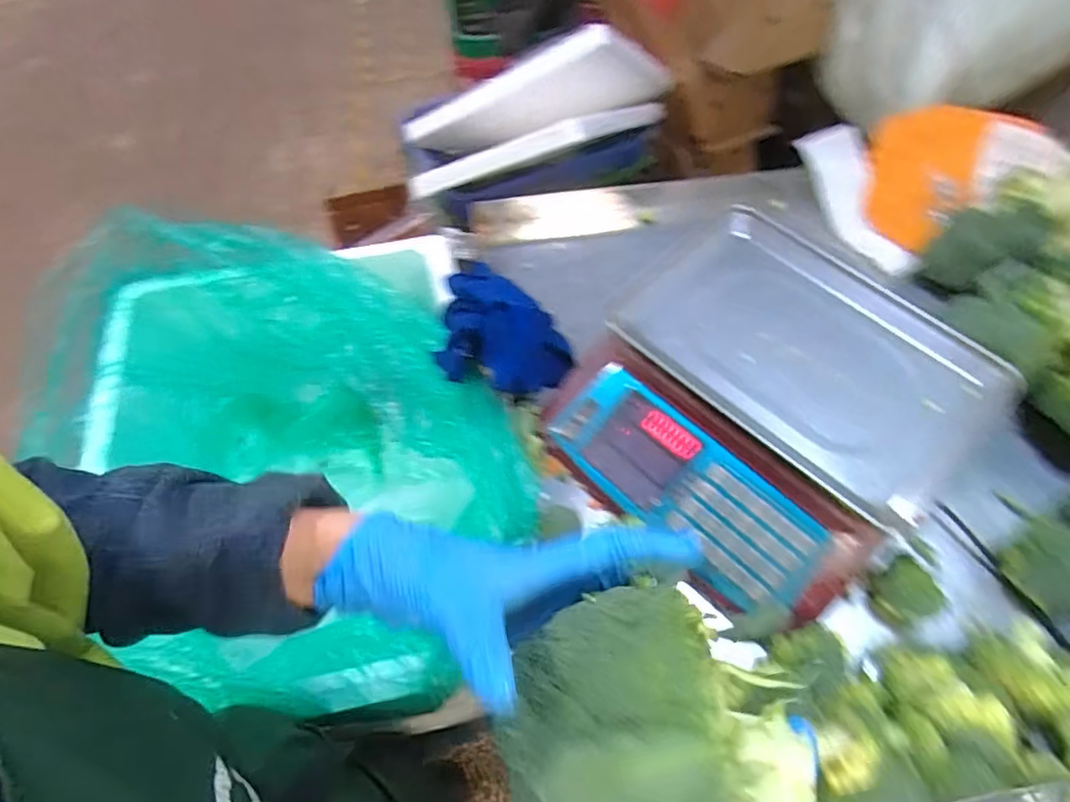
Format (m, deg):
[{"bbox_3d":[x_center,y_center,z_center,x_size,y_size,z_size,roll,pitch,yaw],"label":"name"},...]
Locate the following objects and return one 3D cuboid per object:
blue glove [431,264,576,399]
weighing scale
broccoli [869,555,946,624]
[{"bbox_3d":[-0.040,-0.076,0.669,0.150,0.088,0.107,31,62,17],"label":"blue glove"},{"bbox_3d":[0.223,-0.002,0.607,0.350,0.094,0.337,-35,64,-21],"label":"weighing scale"},{"bbox_3d":[0.336,0.175,0.557,0.033,0.049,0.051,-16,59,-11],"label":"broccoli"}]

